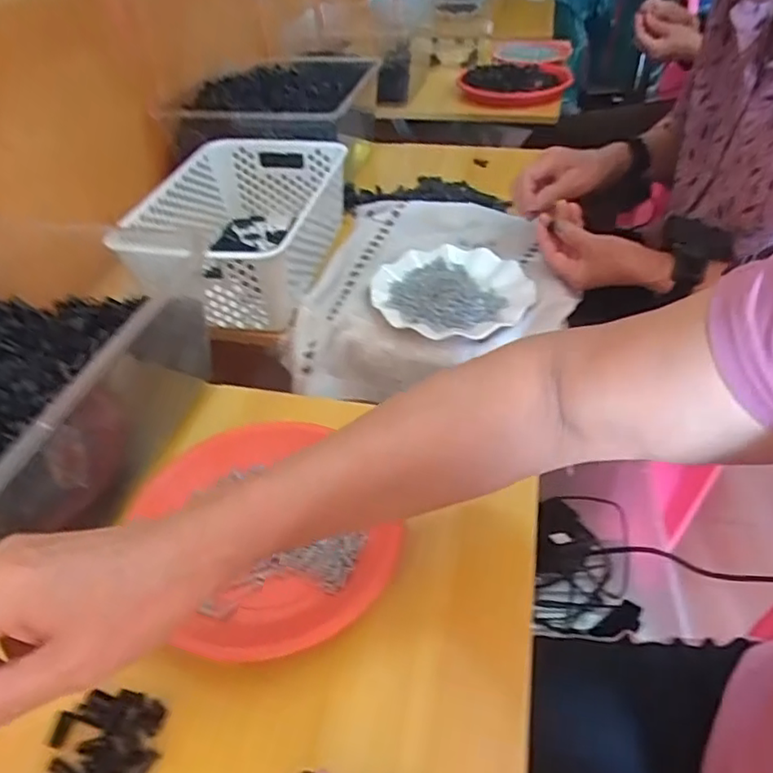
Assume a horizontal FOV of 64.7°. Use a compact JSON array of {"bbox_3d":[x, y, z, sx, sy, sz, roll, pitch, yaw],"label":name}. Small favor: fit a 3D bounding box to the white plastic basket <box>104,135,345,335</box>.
[{"bbox_3d":[-0.184,-0.208,0.770,0.204,0.090,0.308,7,43,10],"label":"white plastic basket"}]

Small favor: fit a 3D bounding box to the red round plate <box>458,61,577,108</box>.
[{"bbox_3d":[0.283,-0.679,1.362,0.240,0.029,0.305,14,44,17],"label":"red round plate"}]

